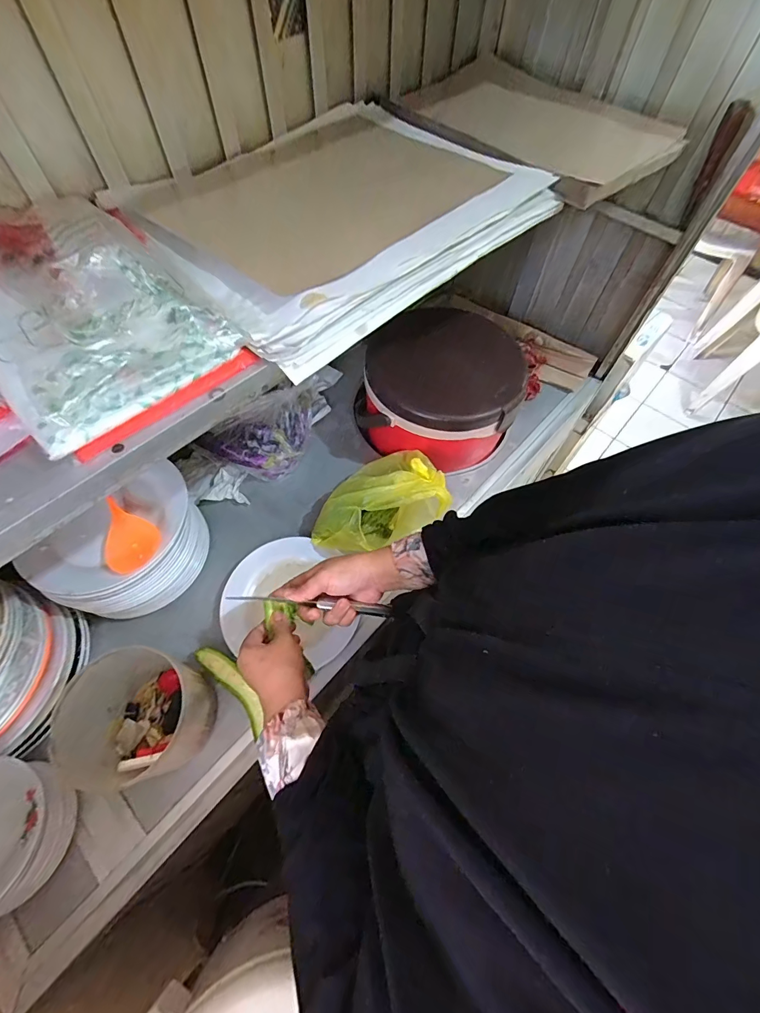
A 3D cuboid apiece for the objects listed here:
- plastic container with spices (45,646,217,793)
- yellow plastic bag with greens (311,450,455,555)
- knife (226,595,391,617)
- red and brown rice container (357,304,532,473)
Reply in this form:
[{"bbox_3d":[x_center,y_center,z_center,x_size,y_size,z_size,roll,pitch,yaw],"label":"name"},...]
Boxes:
[{"bbox_3d":[-0.314,0.273,0.517,0.171,0.113,0.144,-6,61,-7],"label":"plastic container with spices"},{"bbox_3d":[-0.012,-0.014,0.671,0.210,0.127,0.148,-23,64,-15],"label":"yellow plastic bag with greens"},{"bbox_3d":[-0.089,0.120,0.499,0.205,0.029,0.014,4,60,5],"label":"knife"},{"bbox_3d":[0.119,-0.216,0.783,0.270,0.174,0.254,18,61,7],"label":"red and brown rice container"}]

